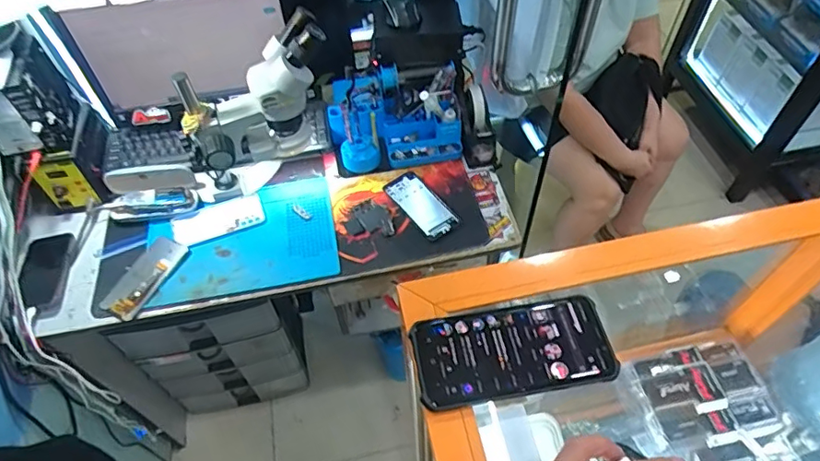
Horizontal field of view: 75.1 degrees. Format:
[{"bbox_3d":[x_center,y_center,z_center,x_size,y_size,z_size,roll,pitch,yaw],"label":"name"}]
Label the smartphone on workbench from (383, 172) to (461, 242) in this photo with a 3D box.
[{"bbox_3d":[0.024,-0.050,1.014,0.082,0.011,0.159,-31,59,-19],"label":"smartphone on workbench"}]

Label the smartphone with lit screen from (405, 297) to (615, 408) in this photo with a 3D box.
[{"bbox_3d":[0.079,0.092,0.414,0.150,0.010,0.071,-9,54,-4],"label":"smartphone with lit screen"}]

